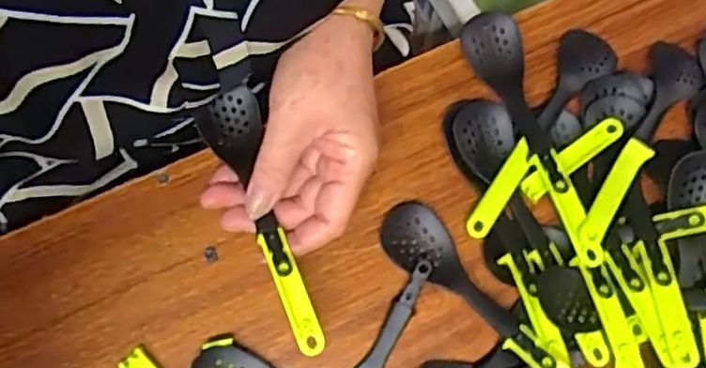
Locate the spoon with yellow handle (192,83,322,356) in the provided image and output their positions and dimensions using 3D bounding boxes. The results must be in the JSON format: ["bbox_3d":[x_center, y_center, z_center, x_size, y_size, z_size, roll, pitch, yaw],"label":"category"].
[{"bbox_3d":[-0.057,0.019,0.413,0.038,0.023,0.169,-17,65,-7],"label":"spoon with yellow handle"}]

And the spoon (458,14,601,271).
[{"bbox_3d":[0.119,-0.034,0.442,0.035,0.016,0.175,-22,74,-9],"label":"spoon"}]

